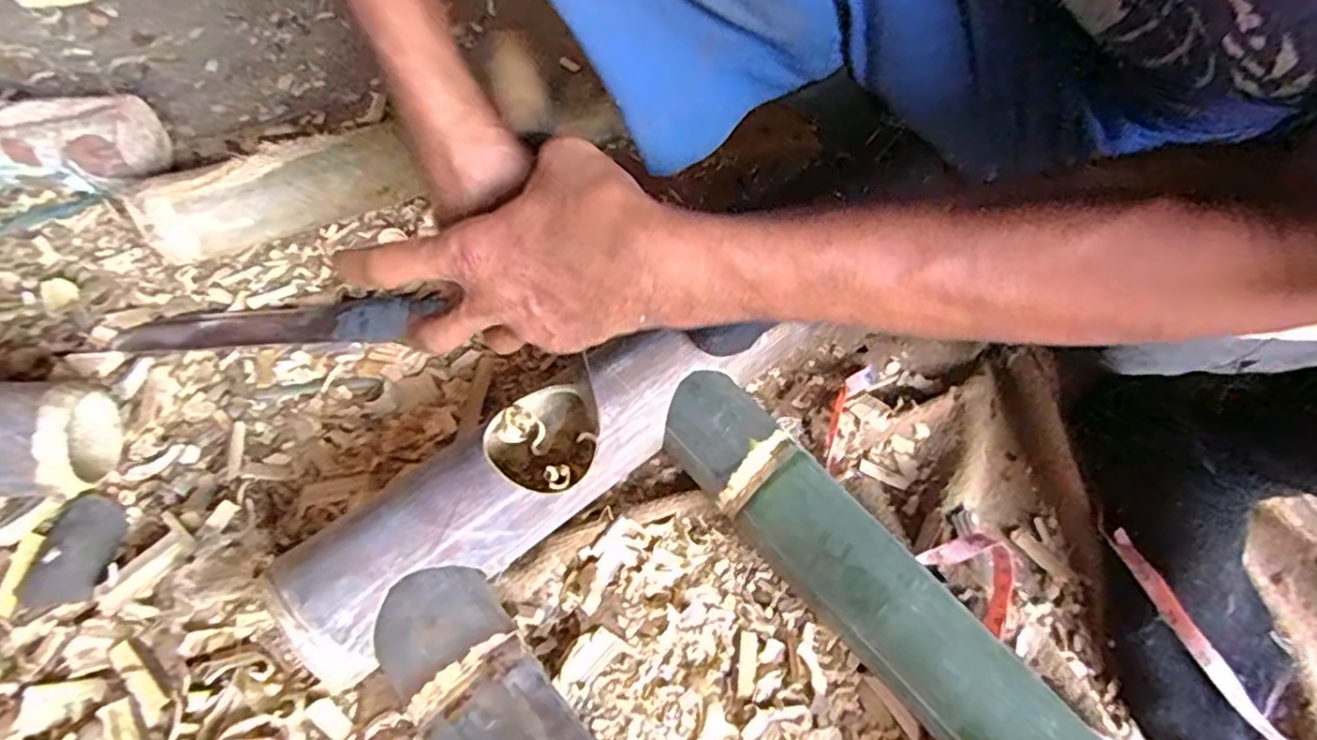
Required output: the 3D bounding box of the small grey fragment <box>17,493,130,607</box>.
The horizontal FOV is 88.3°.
[{"bbox_3d":[-0.354,0.109,0.413,0.043,0.005,0.067,8,58,1],"label":"small grey fragment"}]

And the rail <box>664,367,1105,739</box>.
[{"bbox_3d":[0.202,0.204,0.341,0.057,0.047,0.567,-34,66,-22],"label":"rail"}]

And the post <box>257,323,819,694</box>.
[{"bbox_3d":[-0.075,0.061,0.430,0.314,0.067,0.075,-36,67,-23],"label":"post"}]

